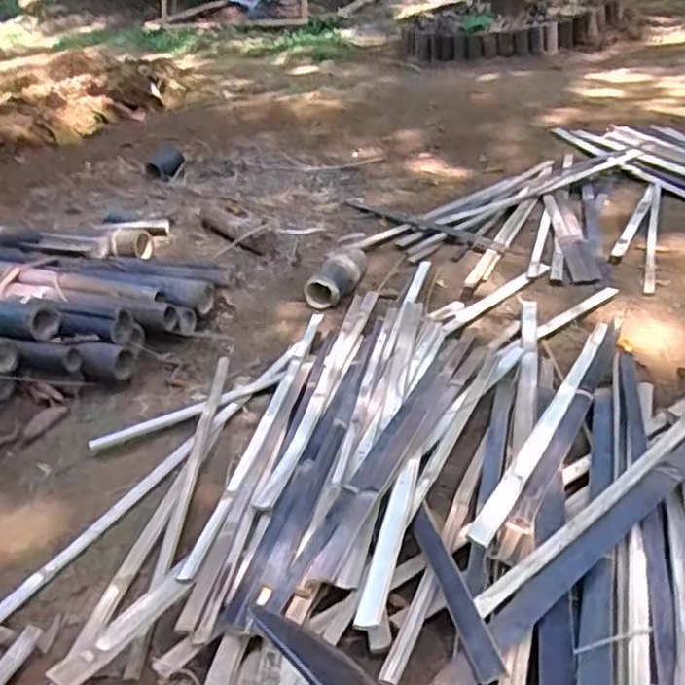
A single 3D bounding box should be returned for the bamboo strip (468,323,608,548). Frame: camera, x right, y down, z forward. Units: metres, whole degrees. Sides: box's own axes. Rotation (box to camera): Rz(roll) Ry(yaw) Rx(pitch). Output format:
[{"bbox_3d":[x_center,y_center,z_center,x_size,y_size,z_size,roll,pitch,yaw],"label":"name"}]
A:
[{"bbox_3d":[0.381,0.116,1.270,0.036,0.010,0.839,17,29,25],"label":"bamboo strip"}]

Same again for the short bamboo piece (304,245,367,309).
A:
[{"bbox_3d":[-0.015,-0.192,1.968,0.126,0.093,0.246,3,31,17],"label":"short bamboo piece"}]

